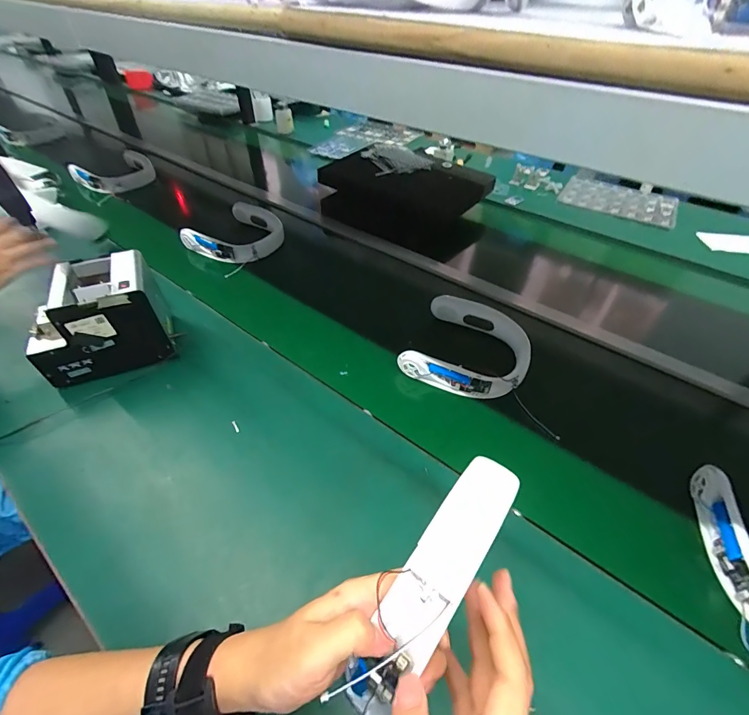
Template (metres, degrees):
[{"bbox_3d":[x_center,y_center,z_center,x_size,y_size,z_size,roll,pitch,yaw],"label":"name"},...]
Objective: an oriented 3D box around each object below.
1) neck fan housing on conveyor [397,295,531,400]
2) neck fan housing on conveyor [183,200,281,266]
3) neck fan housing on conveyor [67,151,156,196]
[{"bbox_3d":[0.172,-0.019,0.667,0.196,0.048,0.198,22,51,16],"label":"neck fan housing on conveyor"},{"bbox_3d":[-0.322,-0.298,0.911,0.185,0.048,0.203,30,54,22],"label":"neck fan housing on conveyor"},{"bbox_3d":[-0.773,-0.551,1.125,0.207,0.053,0.152,-35,59,-28],"label":"neck fan housing on conveyor"}]

